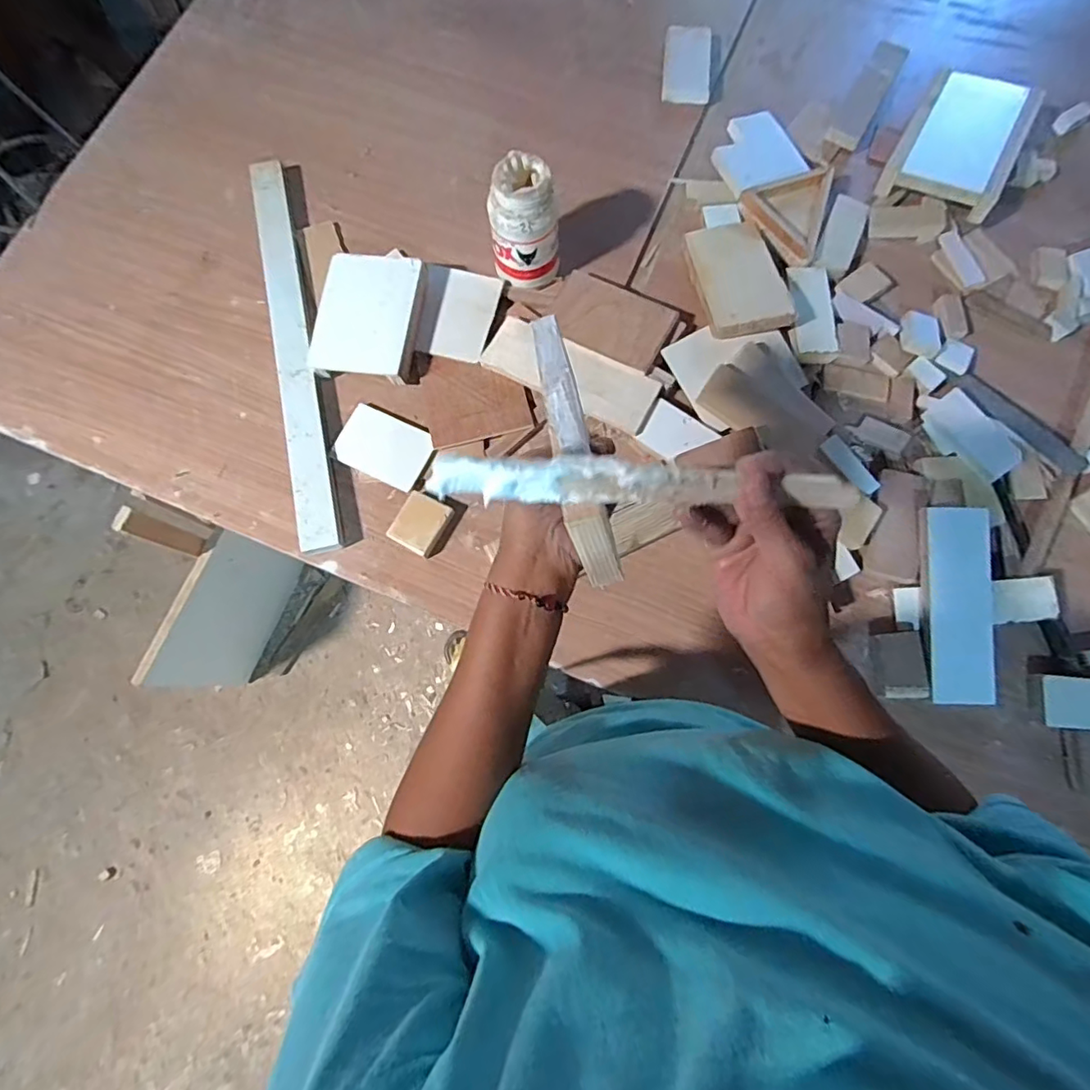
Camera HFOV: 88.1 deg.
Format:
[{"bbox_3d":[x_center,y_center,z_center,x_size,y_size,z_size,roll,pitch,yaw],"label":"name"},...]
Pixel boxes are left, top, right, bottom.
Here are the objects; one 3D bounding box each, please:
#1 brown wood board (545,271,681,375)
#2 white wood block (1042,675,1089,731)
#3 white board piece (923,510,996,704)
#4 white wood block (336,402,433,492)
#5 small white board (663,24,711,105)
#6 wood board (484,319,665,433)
[{"bbox_3d":[0.079,-0.270,0.673,0.142,0.012,0.098,29,74,8],"label":"brown wood board"},{"bbox_3d":[0.541,0.159,0.565,0.078,0.008,0.050,4,77,3],"label":"white wood block"},{"bbox_3d":[0.422,0.061,0.573,0.059,0.009,0.195,0,84,14],"label":"white board piece"},{"bbox_3d":[-0.185,-0.113,0.649,0.108,0.010,0.071,26,79,7],"label":"white wood block"},{"bbox_3d":[0.199,-0.673,0.786,0.066,0.010,0.142,4,72,1],"label":"small white board"},{"bbox_3d":[0.029,-0.202,0.658,0.206,0.019,0.070,29,74,8],"label":"wood board"}]

